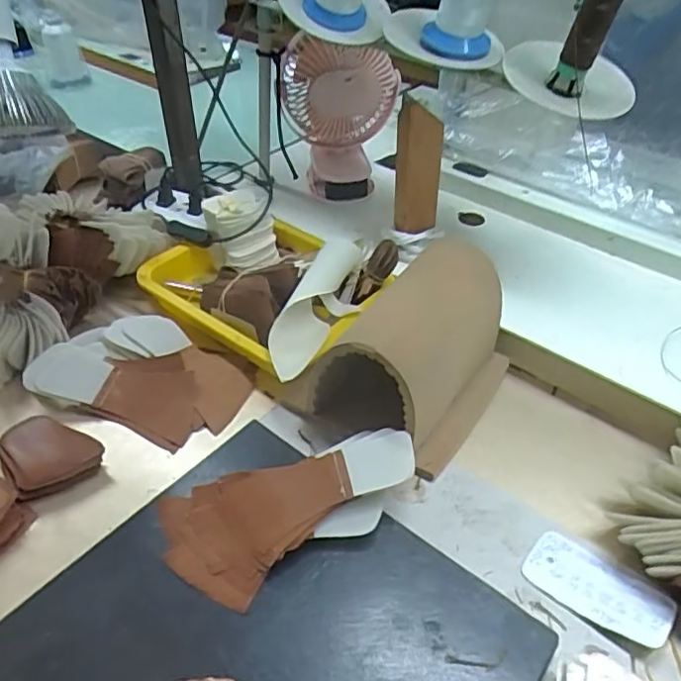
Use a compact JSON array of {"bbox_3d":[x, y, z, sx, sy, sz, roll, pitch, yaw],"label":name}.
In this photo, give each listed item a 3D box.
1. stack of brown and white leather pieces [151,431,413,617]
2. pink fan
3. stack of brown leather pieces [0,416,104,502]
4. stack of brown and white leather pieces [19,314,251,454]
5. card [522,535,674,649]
[{"bbox_3d":[-0.036,0.129,0.458,0.197,0.031,0.099,-10,44,-12],"label":"stack of brown and white leather pieces"},{"bbox_3d":[0.000,-0.307,0.819,0.153,0.182,0.153,-1,44,1],"label":"pink fan"},{"bbox_3d":[-0.257,0.099,0.534,0.071,0.025,0.078,-26,49,-26],"label":"stack of brown leather pieces"},{"bbox_3d":[-0.188,0.029,0.596,0.184,0.041,0.124,15,45,15],"label":"stack of brown and white leather pieces"},{"bbox_3d":[0.195,0.187,0.457,0.103,0.005,0.055,24,44,32],"label":"card"}]

